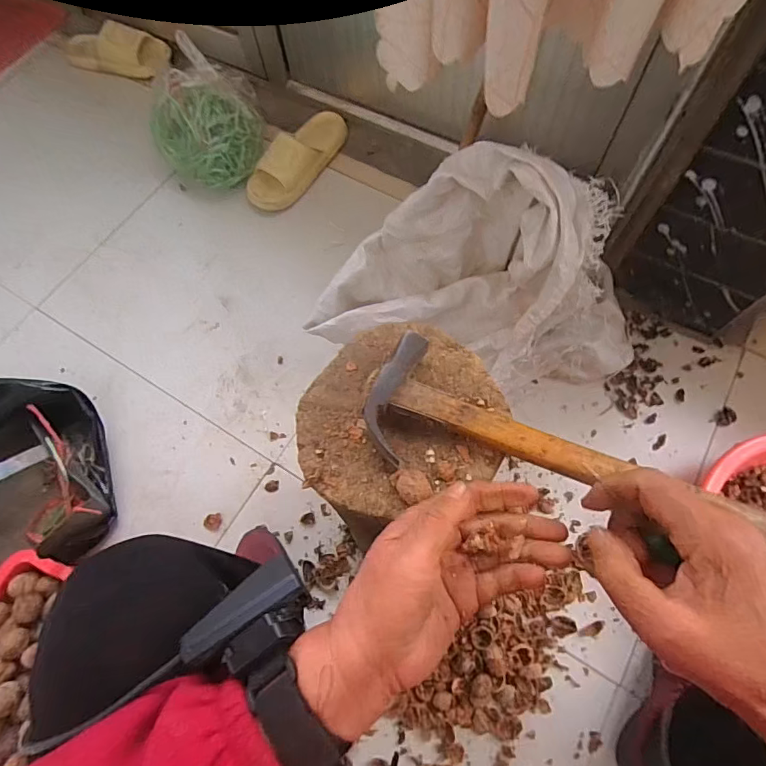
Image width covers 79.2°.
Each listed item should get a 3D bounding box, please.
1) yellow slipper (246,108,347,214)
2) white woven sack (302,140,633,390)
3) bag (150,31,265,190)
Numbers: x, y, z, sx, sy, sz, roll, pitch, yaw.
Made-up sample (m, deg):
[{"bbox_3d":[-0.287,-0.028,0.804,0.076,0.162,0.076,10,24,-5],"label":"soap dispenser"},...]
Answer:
[{"bbox_3d":[-0.183,-0.501,1.013,0.115,0.082,0.289,28,71,14],"label":"yellow slipper"},{"bbox_3d":[0.149,-0.137,0.655,0.497,0.346,0.183,-1,67,2],"label":"white woven sack"},{"bbox_3d":[-0.358,-0.540,0.972,0.197,0.191,0.192,22,70,12],"label":"bag"}]

